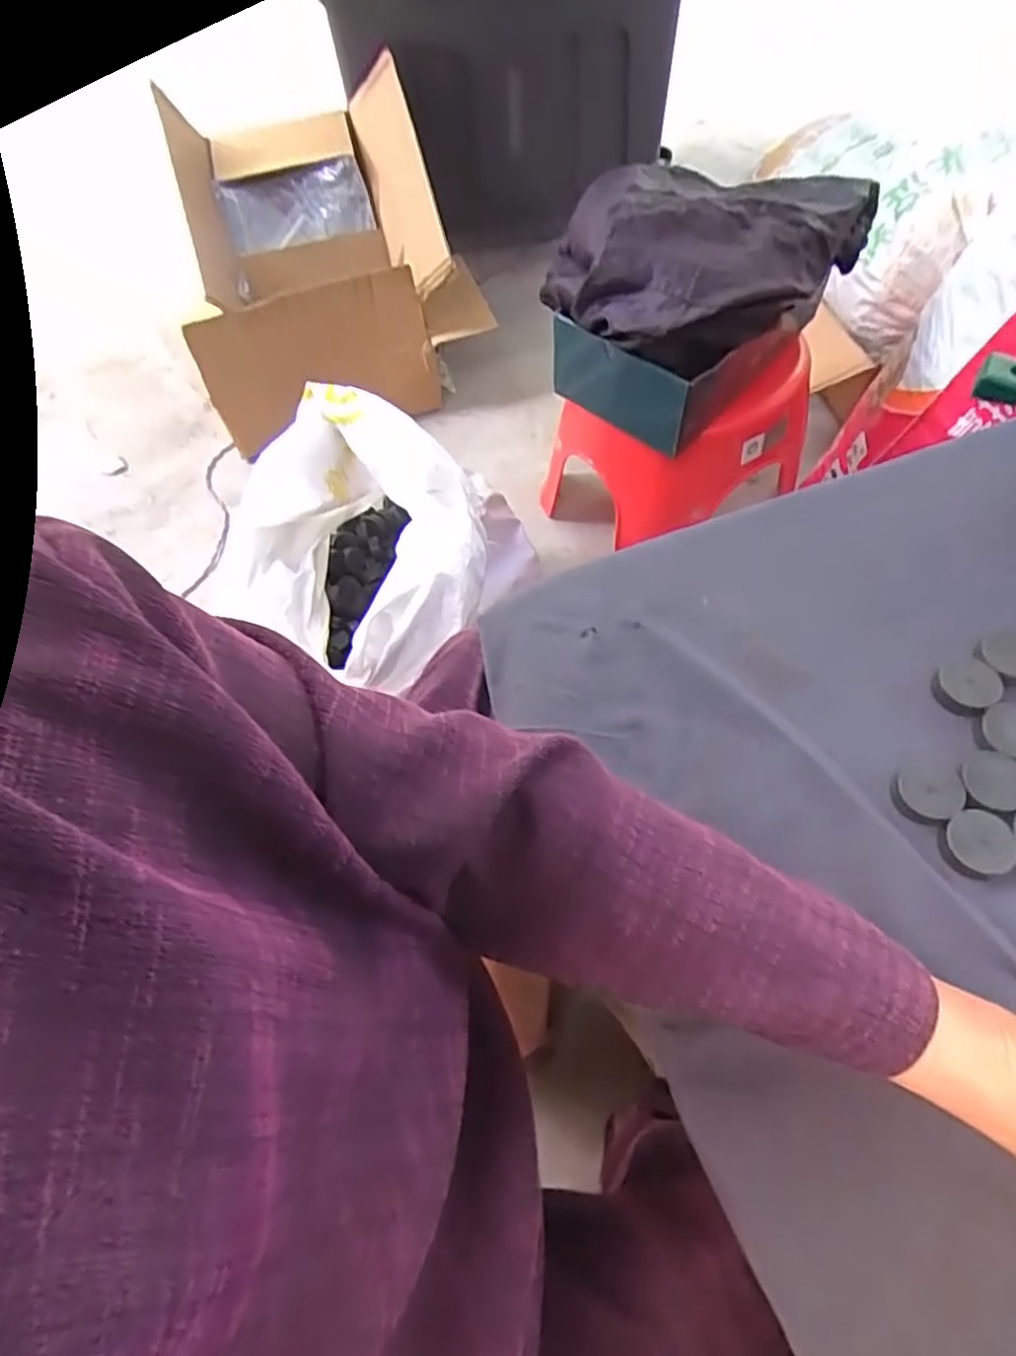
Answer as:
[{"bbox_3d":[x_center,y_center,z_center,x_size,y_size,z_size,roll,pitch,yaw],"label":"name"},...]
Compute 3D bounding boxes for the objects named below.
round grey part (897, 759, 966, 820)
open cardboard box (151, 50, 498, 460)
[{"bbox_3d":[0.228,0.059,0.382,0.031,0.010,0.034,-2,62,3],"label":"round grey part"},{"bbox_3d":[-0.341,-0.734,1.279,0.492,0.348,0.474,-21,63,-7],"label":"open cardboard box"}]

